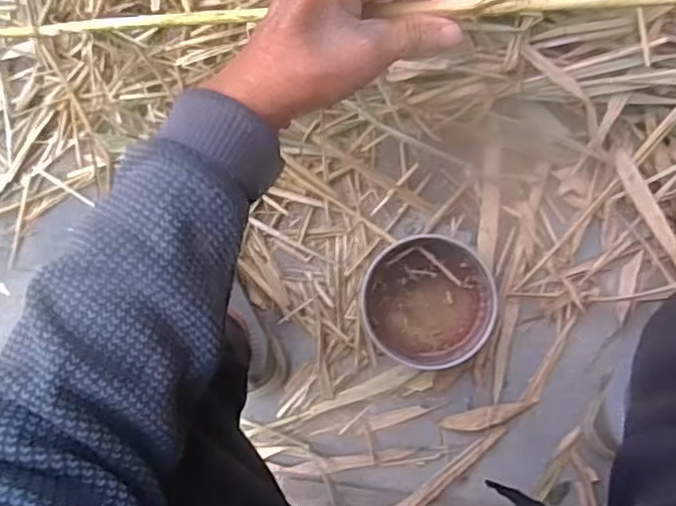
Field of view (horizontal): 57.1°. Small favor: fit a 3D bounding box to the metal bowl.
[{"bbox_3d":[0.113,0.062,0.792,0.158,0.054,0.162,0,91,4],"label":"metal bowl"}]

